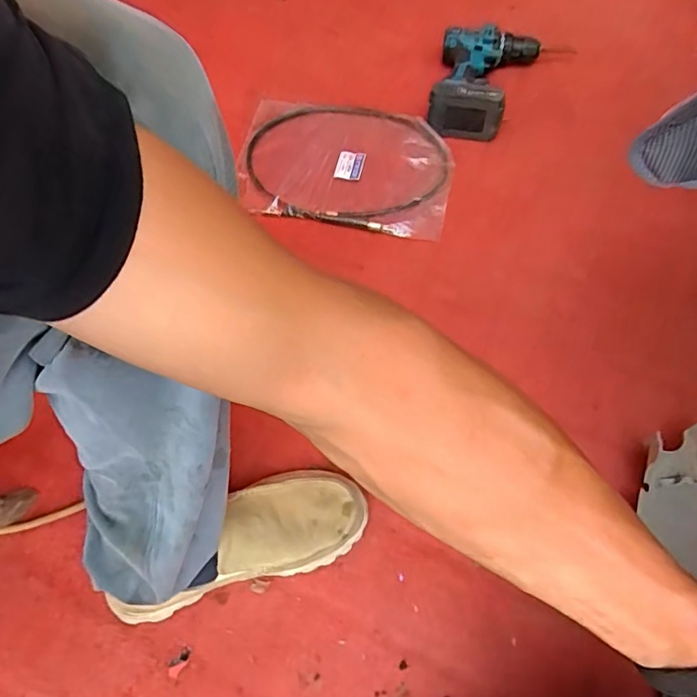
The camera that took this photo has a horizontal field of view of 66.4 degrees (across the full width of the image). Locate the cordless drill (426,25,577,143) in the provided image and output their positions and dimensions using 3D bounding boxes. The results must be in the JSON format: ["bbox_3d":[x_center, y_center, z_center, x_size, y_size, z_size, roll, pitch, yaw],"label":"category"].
[{"bbox_3d":[0.221,-0.437,0.857,0.162,0.075,0.204,13,65,8],"label":"cordless drill"}]

